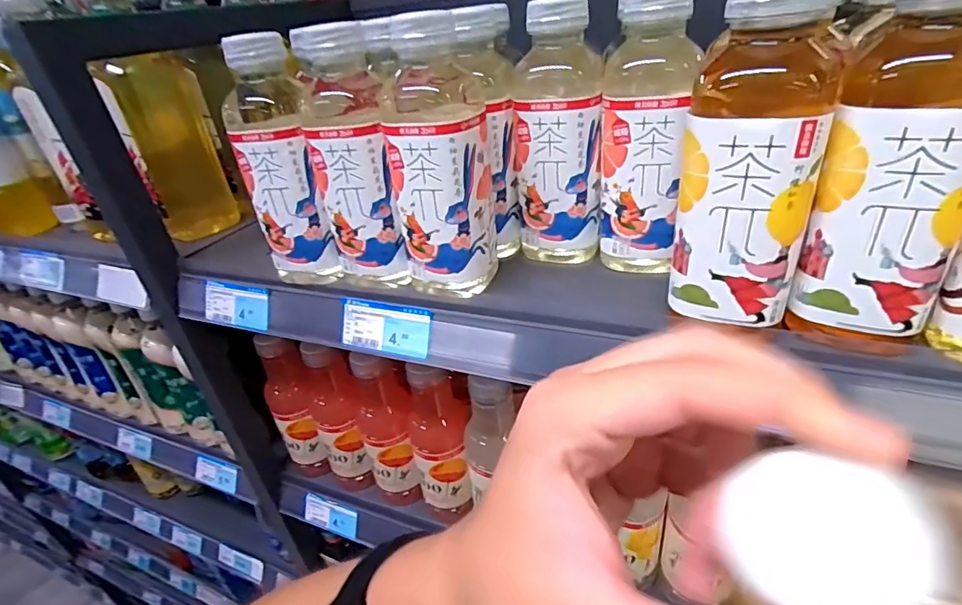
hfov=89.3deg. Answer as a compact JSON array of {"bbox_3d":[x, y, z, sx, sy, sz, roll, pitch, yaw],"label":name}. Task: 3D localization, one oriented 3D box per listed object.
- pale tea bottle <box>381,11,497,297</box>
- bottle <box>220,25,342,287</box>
[{"bbox_3d":[-0.029,-0.099,0.352,0.068,0.181,0.079,-9,32,-1],"label":"pale tea bottle"},{"bbox_3d":[-0.155,-0.101,0.381,0.059,0.179,0.066,-17,33,-15],"label":"bottle"}]

